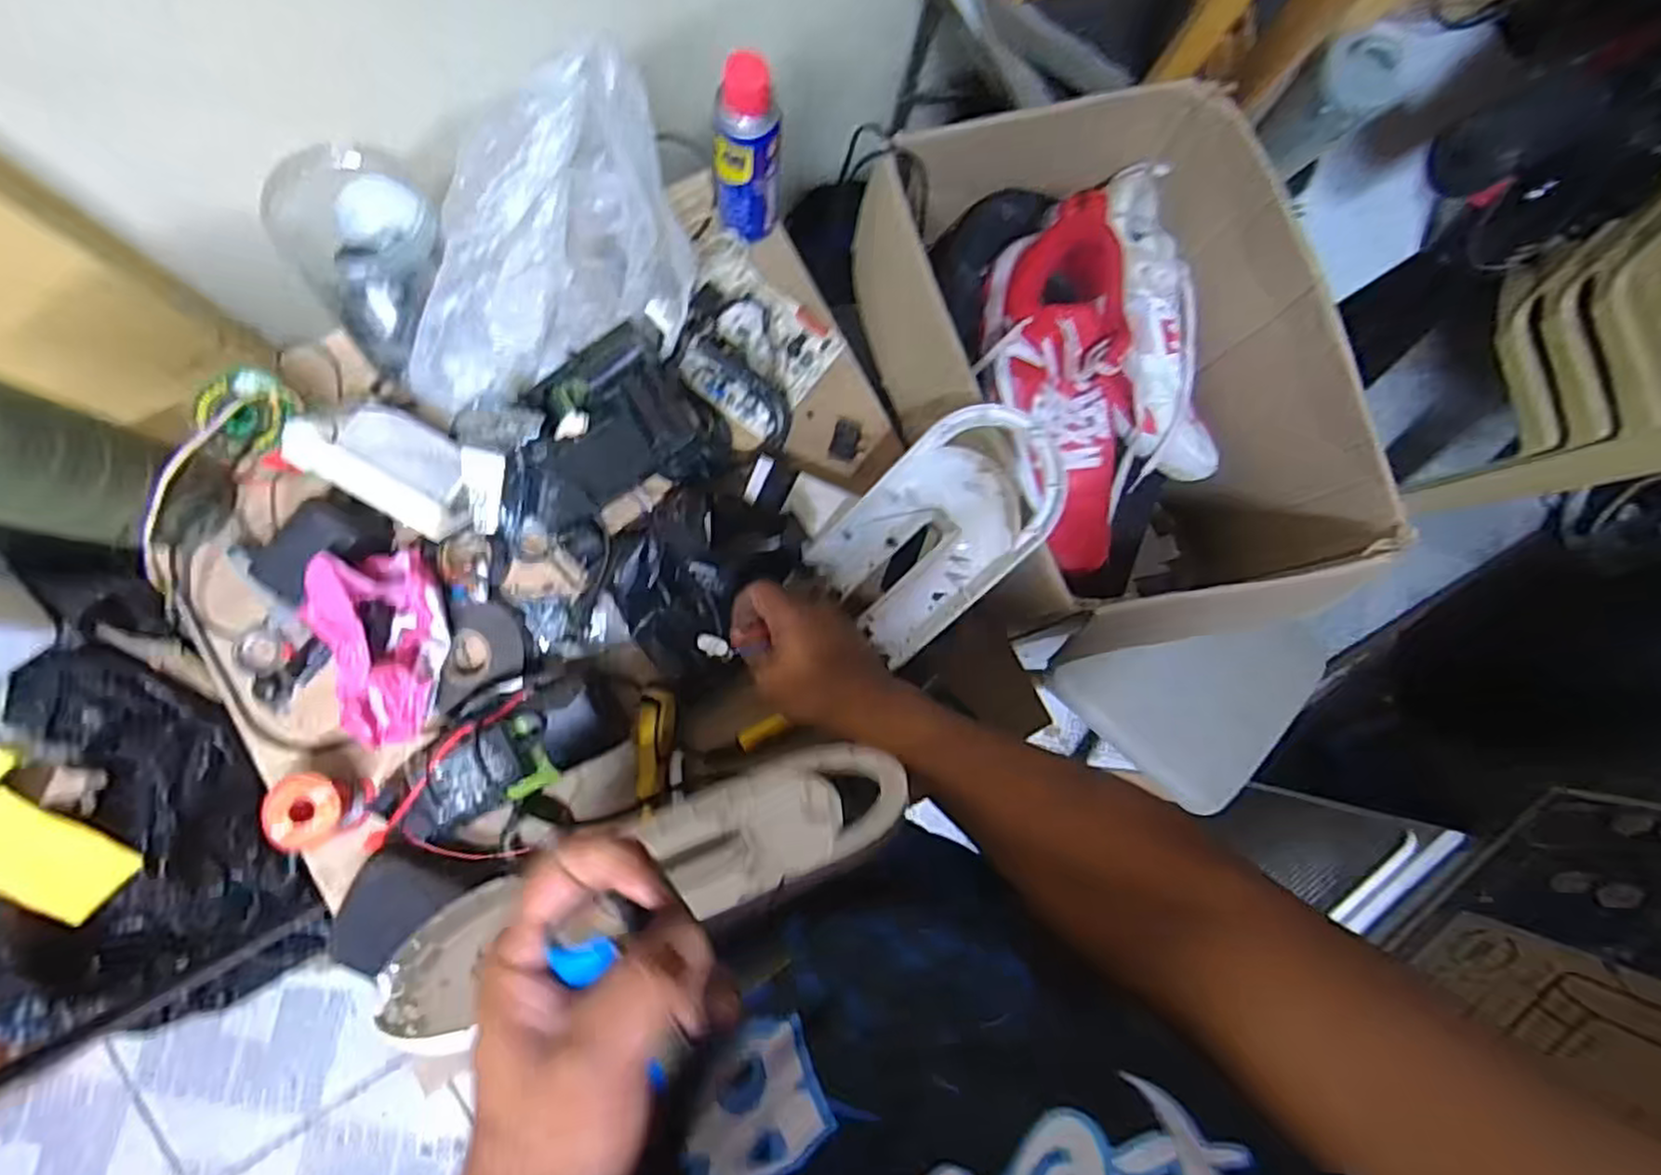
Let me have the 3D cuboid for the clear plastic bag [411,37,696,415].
[{"bbox_3d":[-0.222,-0.245,0.546,0.230,0.138,0.145,-21,88,-8],"label":"clear plastic bag"}]

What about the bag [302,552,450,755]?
[{"bbox_3d":[-0.350,0.047,0.576,0.098,0.059,0.148,-12,86,-8],"label":"bag"}]

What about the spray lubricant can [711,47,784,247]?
[{"bbox_3d":[-0.066,-0.345,0.598,0.052,0.159,0.042,8,84,-6],"label":"spray lubricant can"}]

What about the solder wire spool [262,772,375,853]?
[{"bbox_3d":[-0.395,0.169,0.576,0.056,0.050,0.054,1,85,-7],"label":"solder wire spool"}]

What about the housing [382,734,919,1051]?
[{"bbox_3d":[-0.094,0.176,0.430,0.292,0.133,0.035,-21,106,-16],"label":"housing"}]

